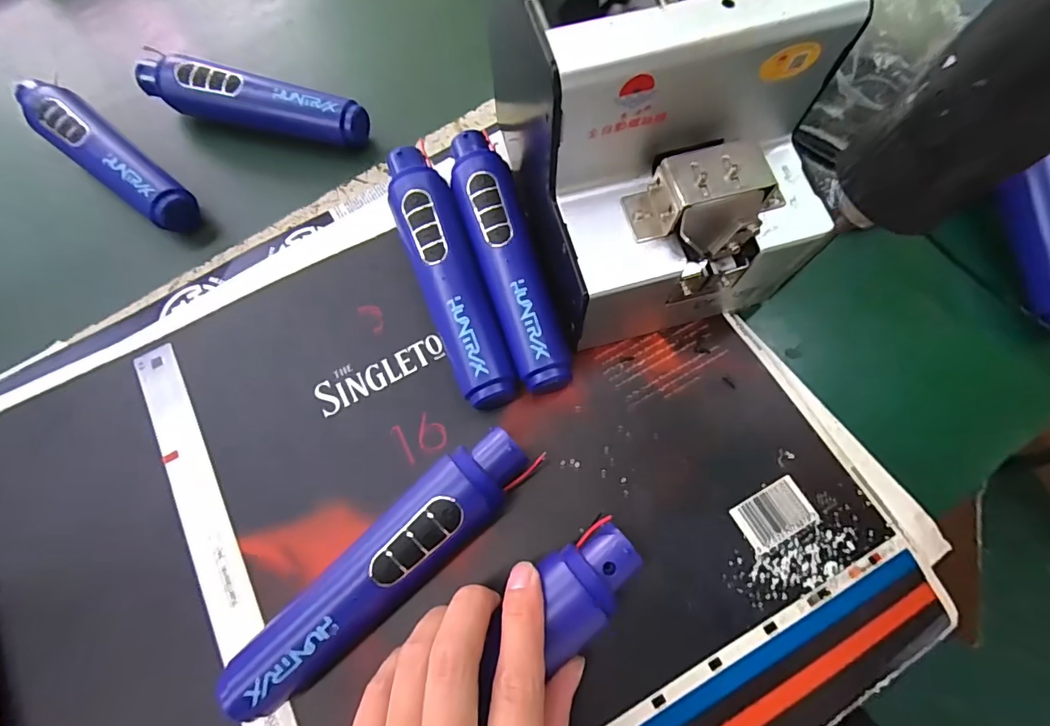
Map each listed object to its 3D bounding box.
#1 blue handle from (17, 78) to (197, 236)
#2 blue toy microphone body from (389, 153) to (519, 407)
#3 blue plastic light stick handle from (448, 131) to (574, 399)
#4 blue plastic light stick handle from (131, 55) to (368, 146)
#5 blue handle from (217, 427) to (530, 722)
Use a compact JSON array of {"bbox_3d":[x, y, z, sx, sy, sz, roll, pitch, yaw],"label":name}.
[{"bbox_3d":[-0.311,-0.156,0.351,0.178,0.035,0.040,38,77,15],"label":"blue handle"},{"bbox_3d":[-0.047,-0.054,0.295,0.034,0.046,0.172,-20,71,-5],"label":"blue toy microphone body"},{"bbox_3d":[-0.013,-0.065,0.296,0.037,0.039,0.177,-17,71,-2],"label":"blue plastic light stick handle"},{"bbox_3d":[-0.202,-0.193,0.361,0.173,0.044,0.031,16,72,8],"label":"blue plastic light stick handle"},{"bbox_3d":[-0.070,0.101,0.243,0.174,0.038,0.040,-40,73,-10],"label":"blue handle"}]

